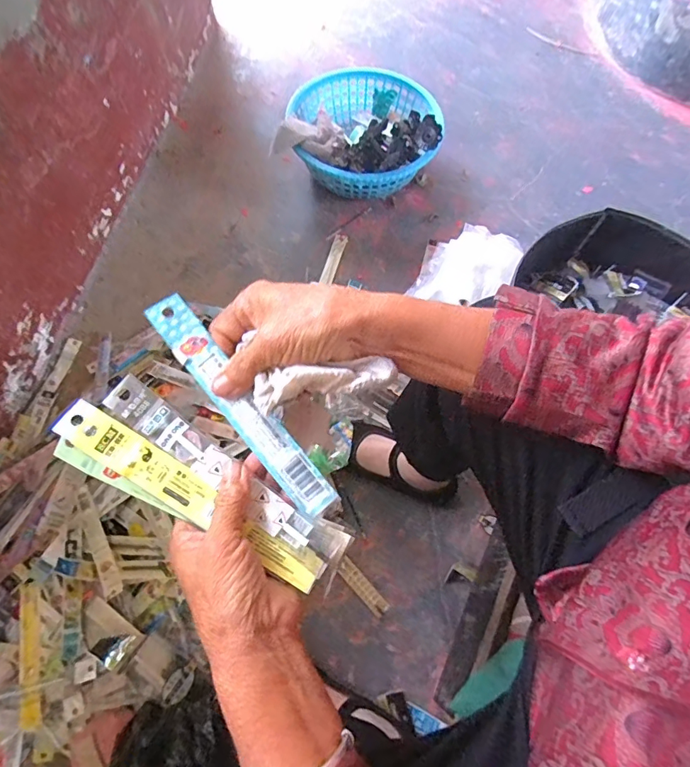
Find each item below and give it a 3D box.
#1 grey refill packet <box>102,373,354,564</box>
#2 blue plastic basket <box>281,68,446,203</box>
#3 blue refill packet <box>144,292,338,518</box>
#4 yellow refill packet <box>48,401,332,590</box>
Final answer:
[{"bbox_3d":[-0.078,0.057,0.297,0.182,0.009,0.026,36,70,4],"label":"grey refill packet"},{"bbox_3d":[0.030,-0.528,0.974,0.324,0.135,0.307,-7,67,-4],"label":"blue plastic basket"},{"bbox_3d":[-0.071,0.012,0.302,0.026,0.005,0.177,-38,82,-16],"label":"blue refill packet"},{"bbox_3d":[-0.099,0.069,0.289,0.191,0.007,0.025,32,70,2],"label":"yellow refill packet"}]

